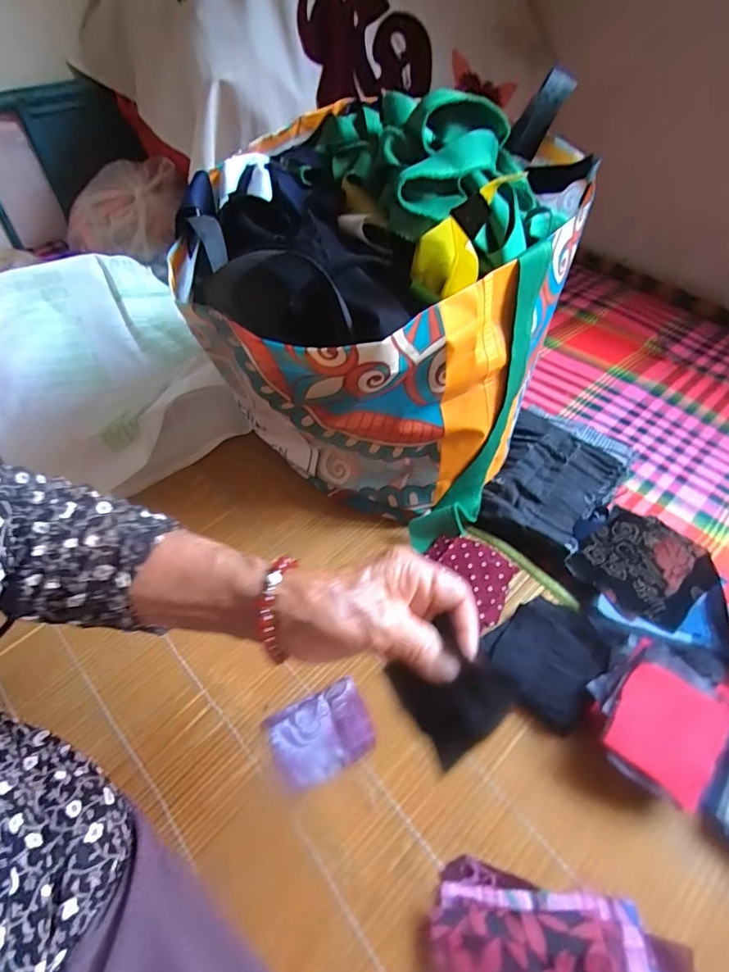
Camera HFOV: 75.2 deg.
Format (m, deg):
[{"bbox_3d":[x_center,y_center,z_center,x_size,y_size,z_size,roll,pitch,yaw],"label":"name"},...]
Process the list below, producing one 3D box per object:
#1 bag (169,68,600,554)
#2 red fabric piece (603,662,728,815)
[{"bbox_3d":[0.008,-0.129,0.446,0.274,0.290,0.266,21,54,19],"label":"bag"},{"bbox_3d":[0.214,0.170,0.333,0.066,0.005,0.078,37,64,20],"label":"red fabric piece"}]

